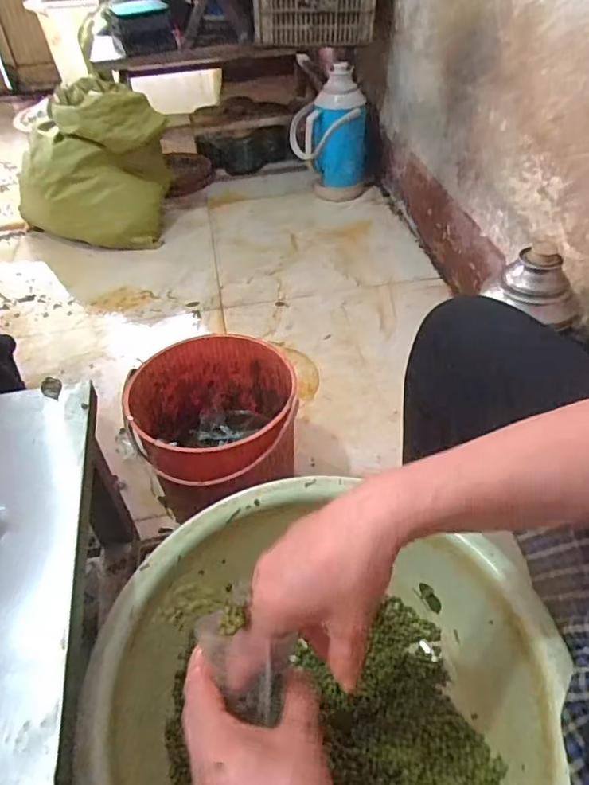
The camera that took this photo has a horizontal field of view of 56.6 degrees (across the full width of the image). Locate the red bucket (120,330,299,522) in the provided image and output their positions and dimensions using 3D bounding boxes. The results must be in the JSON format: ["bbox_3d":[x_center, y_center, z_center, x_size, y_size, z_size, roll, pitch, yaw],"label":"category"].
[{"bbox_3d":[-0.124,0.080,0.934,0.252,0.277,0.232,-2,45,2],"label":"red bucket"}]

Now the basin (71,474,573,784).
[{"bbox_3d":[0.019,0.272,0.471,0.366,0.135,0.364,10,46,14],"label":"basin"}]

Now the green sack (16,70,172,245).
[{"bbox_3d":[-0.598,-0.663,1.632,0.436,0.397,0.340,-25,48,-20],"label":"green sack"}]

